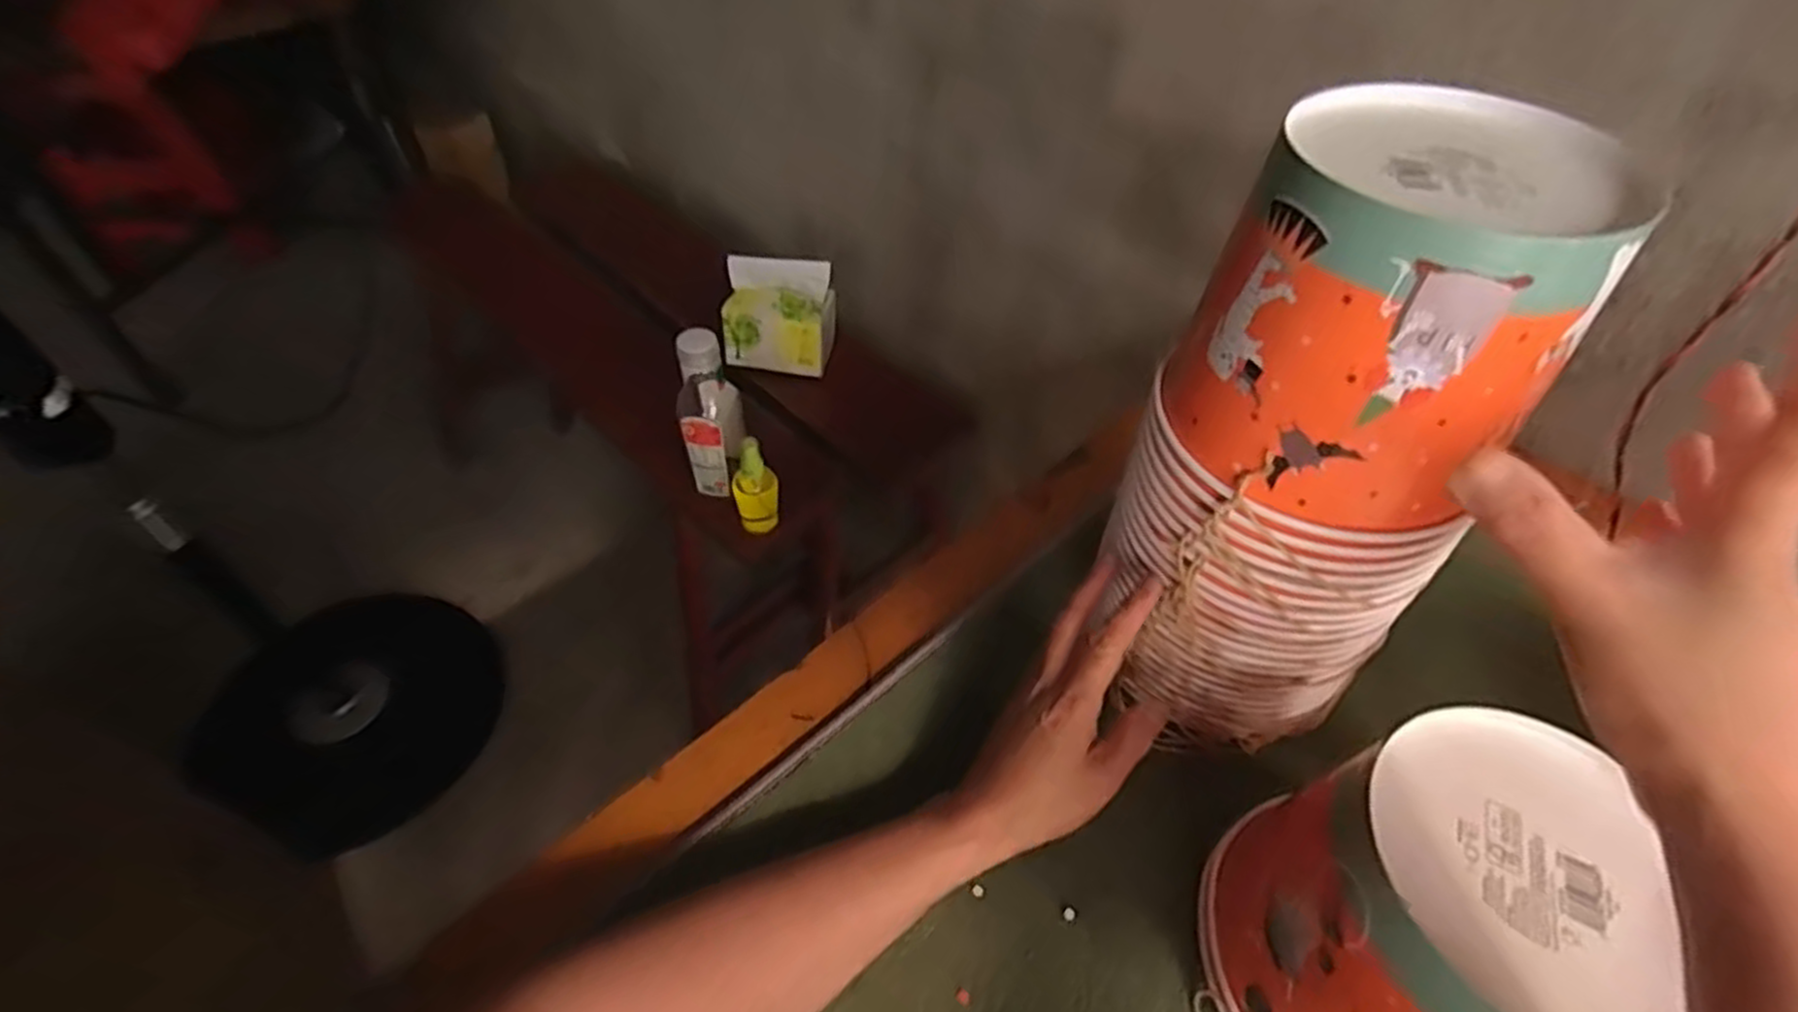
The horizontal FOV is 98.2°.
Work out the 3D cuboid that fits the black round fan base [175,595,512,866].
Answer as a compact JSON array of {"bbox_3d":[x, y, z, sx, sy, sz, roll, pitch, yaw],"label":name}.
[{"bbox_3d":[-0.809,0.303,1.178,0.349,0.072,0.376,15,51,-20],"label":"black round fan base"}]

